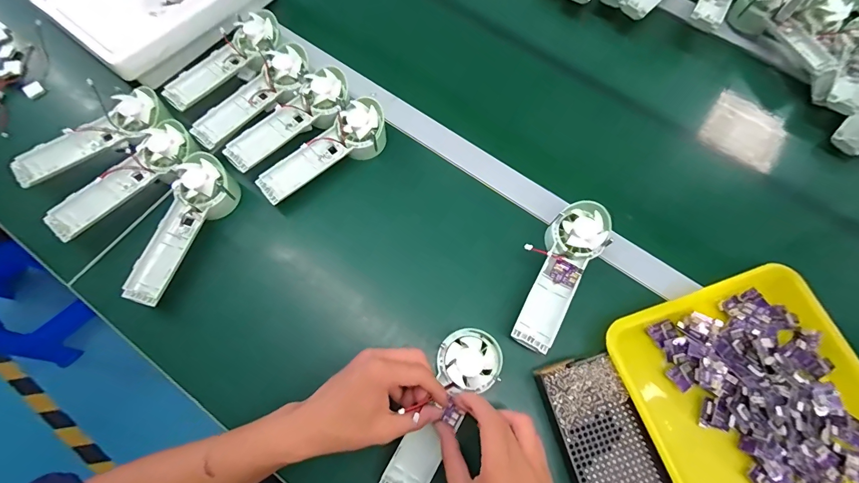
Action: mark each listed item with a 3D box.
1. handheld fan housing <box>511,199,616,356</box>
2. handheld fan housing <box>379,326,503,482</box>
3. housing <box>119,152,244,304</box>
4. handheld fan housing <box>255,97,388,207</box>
[{"bbox_3d":[0.145,0.034,0.420,0.060,0.030,0.174,30,72,8],"label":"handheld fan housing"},{"bbox_3d":[0.011,0.169,0.377,0.059,0.024,0.173,30,87,8],"label":"handheld fan housing"},{"bbox_3d":[-0.290,-0.016,0.438,0.068,0.043,0.178,24,71,6],"label":"housing"},{"bbox_3d":[-0.133,-0.112,0.476,0.177,0.040,0.064,-37,76,-14],"label":"handheld fan housing"}]

